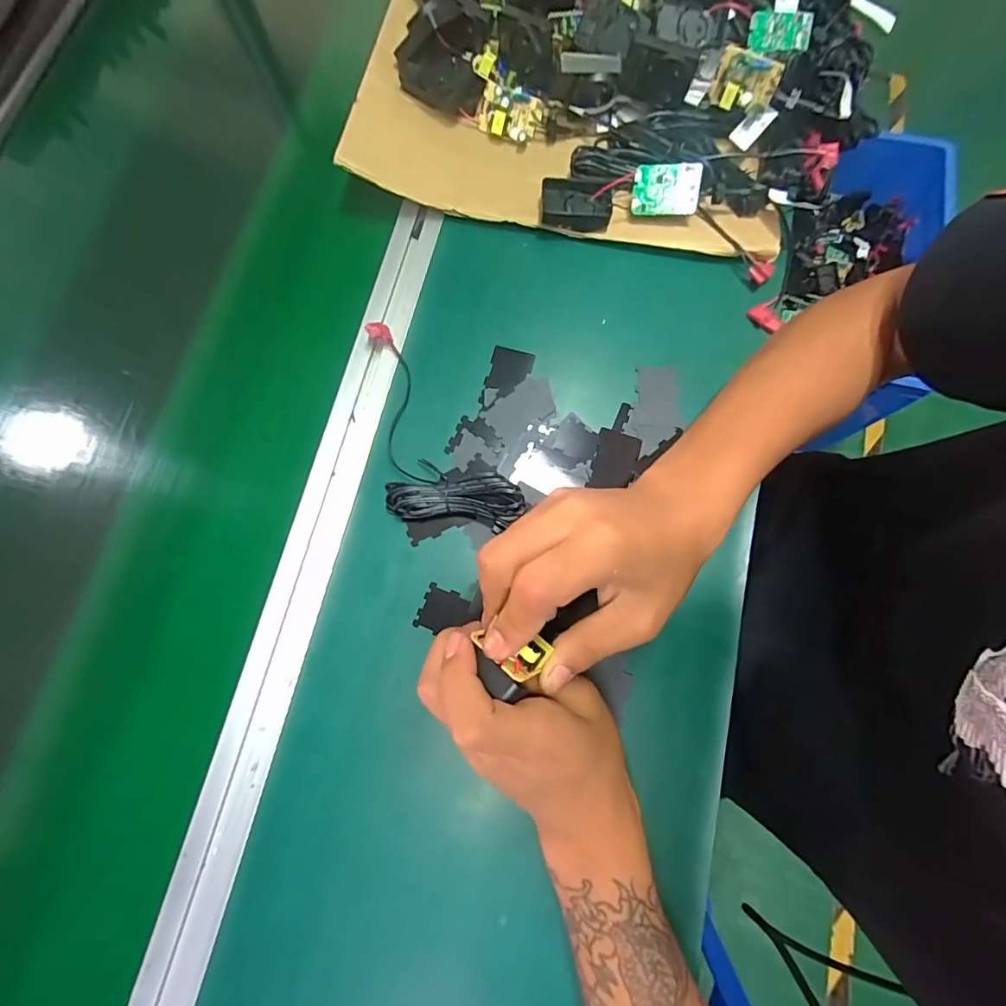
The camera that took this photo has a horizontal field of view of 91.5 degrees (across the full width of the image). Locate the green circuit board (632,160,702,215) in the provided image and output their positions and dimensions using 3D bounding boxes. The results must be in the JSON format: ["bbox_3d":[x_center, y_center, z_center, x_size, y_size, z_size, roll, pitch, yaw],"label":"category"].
[{"bbox_3d":[0.136,-0.261,0.407,0.053,0.005,0.036,7,114,12],"label":"green circuit board"}]

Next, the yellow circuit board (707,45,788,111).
[{"bbox_3d":[0.199,-0.345,0.413,0.049,0.050,0.023,28,78,8],"label":"yellow circuit board"}]

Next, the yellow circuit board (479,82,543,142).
[{"bbox_3d":[0.006,-0.350,0.438,0.053,0.021,0.038,15,80,1],"label":"yellow circuit board"}]

